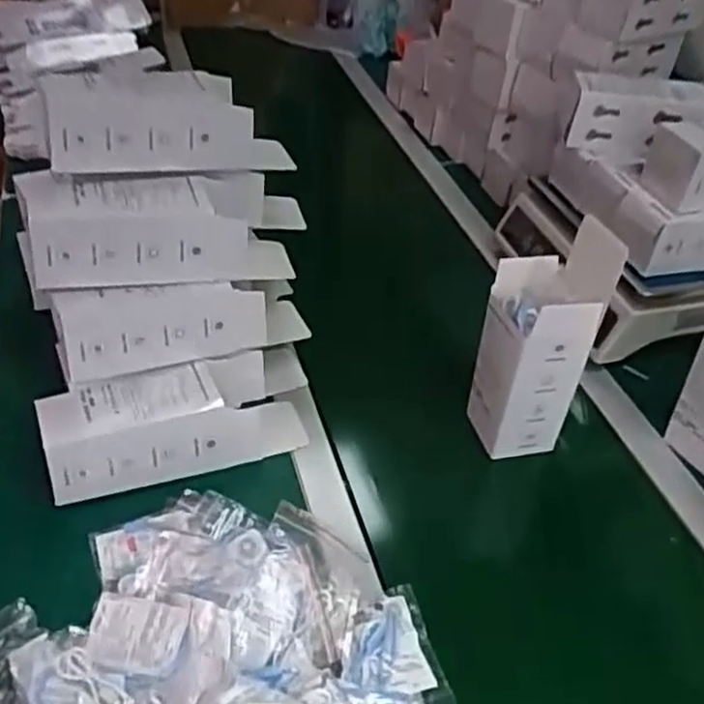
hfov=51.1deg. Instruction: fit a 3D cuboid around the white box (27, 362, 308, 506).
[{"bbox_3d":[-0.168,0.066,0.716,0.246,0.075,0.092,-14,46,-20],"label":"white box"}]

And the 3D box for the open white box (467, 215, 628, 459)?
[{"bbox_3d":[0.179,-0.011,0.714,0.089,0.226,0.088,-2,43,-8],"label":"open white box"}]

